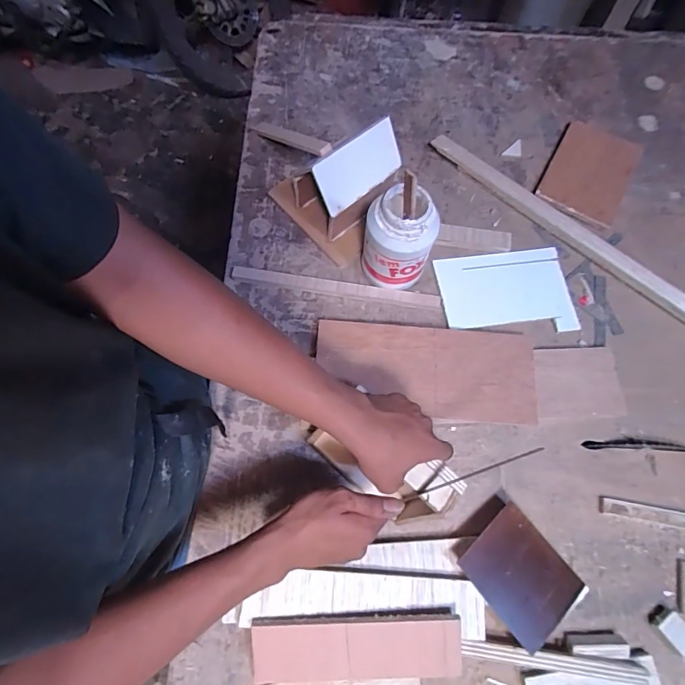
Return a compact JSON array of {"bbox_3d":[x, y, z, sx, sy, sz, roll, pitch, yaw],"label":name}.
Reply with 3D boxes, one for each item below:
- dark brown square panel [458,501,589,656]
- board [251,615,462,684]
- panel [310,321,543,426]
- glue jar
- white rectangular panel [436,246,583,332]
[{"bbox_3d":[0.217,0.281,0.506,0.107,0.007,0.132,-38,83,-18],"label":"dark brown square panel"},{"bbox_3d":[0.016,0.349,0.476,0.232,0.012,0.078,-3,101,1],"label":"board"},{"bbox_3d":[0.116,0.039,0.591,0.300,0.009,0.130,4,69,0],"label":"panel"},{"bbox_3d":[0.078,-0.139,0.596,0.093,0.163,0.081,21,71,6],"label":"glue jar"},{"bbox_3d":[0.254,-0.077,0.657,0.193,0.009,0.135,-7,71,-3],"label":"white rectangular panel"}]

